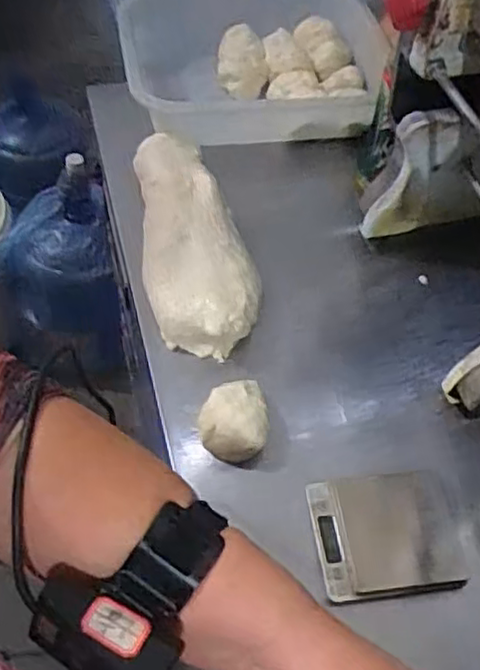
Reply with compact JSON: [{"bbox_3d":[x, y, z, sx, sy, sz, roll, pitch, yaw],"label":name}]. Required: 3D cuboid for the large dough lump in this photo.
[{"bbox_3d":[-0.054,-0.115,0.750,0.119,0.057,0.298,-8,57,-10],"label":"large dough lump"}]

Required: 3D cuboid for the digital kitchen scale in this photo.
[{"bbox_3d":[0.130,0.174,0.601,0.126,0.015,0.105,-5,56,-8],"label":"digital kitchen scale"}]

